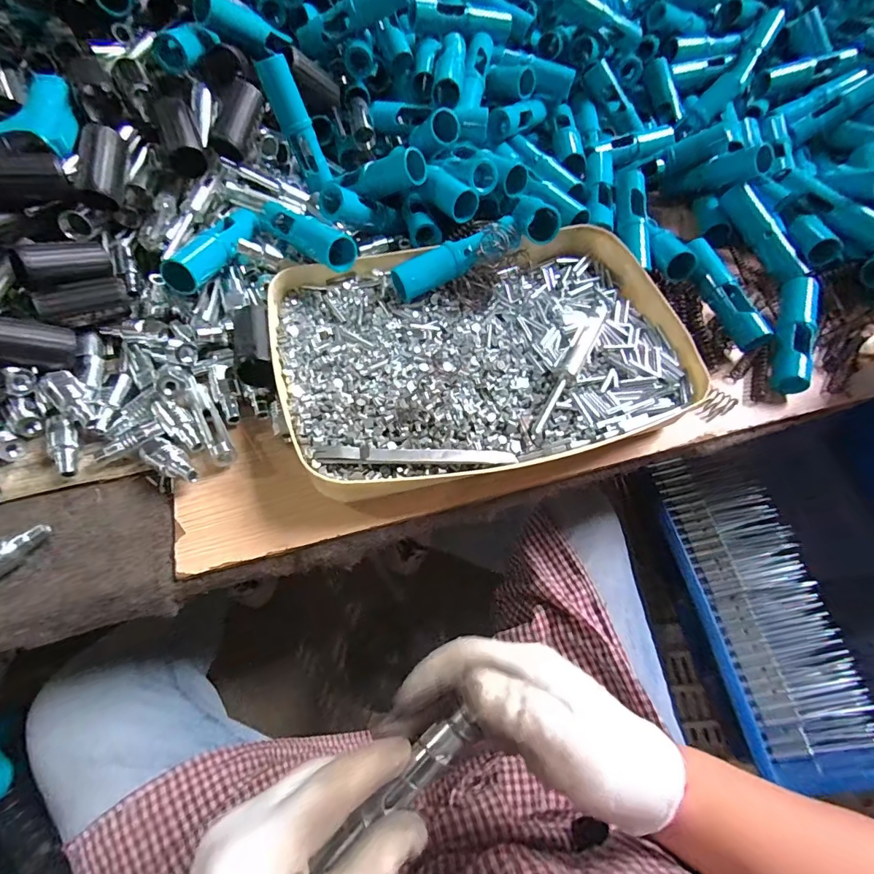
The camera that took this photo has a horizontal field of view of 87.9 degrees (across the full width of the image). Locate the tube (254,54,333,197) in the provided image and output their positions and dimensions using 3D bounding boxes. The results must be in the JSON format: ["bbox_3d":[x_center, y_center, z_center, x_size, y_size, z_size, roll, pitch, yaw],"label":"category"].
[{"bbox_3d":[-0.138,-0.306,0.448,0.024,0.109,0.025,24,58,39],"label":"tube"}]

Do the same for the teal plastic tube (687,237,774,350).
[{"bbox_3d":[0.274,-0.138,0.432,0.023,0.027,0.118,-19,75,-14],"label":"teal plastic tube"}]

